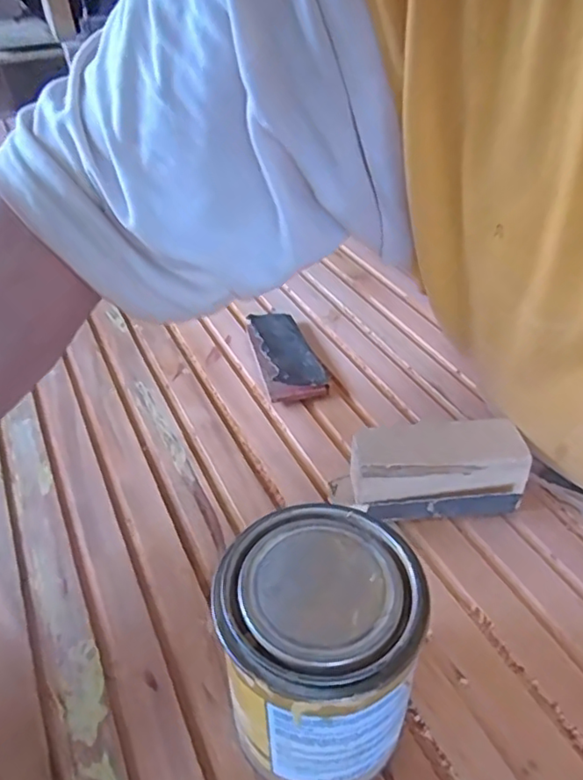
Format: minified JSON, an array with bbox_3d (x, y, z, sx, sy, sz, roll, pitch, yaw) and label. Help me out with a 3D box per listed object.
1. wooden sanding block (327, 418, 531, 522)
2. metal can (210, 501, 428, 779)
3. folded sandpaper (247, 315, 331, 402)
[{"bbox_3d":[0.088,0.055,0.385,0.115,0.050,0.048,-4,40,-2],"label":"wooden sanding block"},{"bbox_3d":[0.012,0.120,0.262,0.079,0.108,0.083,-1,38,1],"label":"metal can"},{"bbox_3d":[-0.004,-0.030,0.508,0.051,0.023,0.102,-11,41,-10],"label":"folded sandpaper"}]

